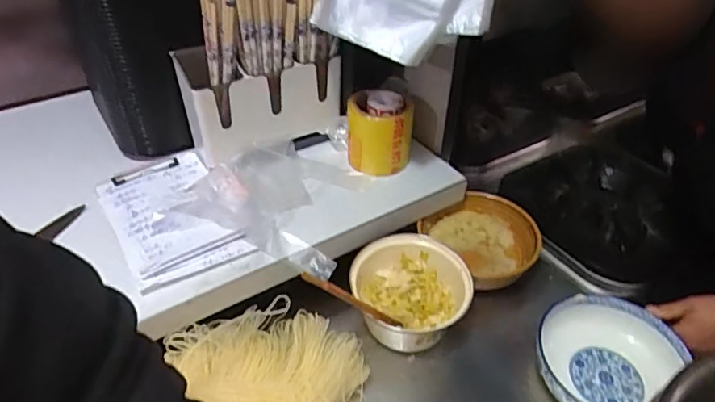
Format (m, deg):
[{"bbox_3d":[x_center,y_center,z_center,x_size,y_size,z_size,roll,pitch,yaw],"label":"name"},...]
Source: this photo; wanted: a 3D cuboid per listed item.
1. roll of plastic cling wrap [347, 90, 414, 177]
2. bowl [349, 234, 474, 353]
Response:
[{"bbox_3d":[0.033,-0.108,0.787,0.095,0.111,0.095,0,41,-2],"label":"roll of plastic cling wrap"},{"bbox_3d":[0.071,0.126,0.681,0.150,0.082,0.144,1,41,-1],"label":"bowl"}]

